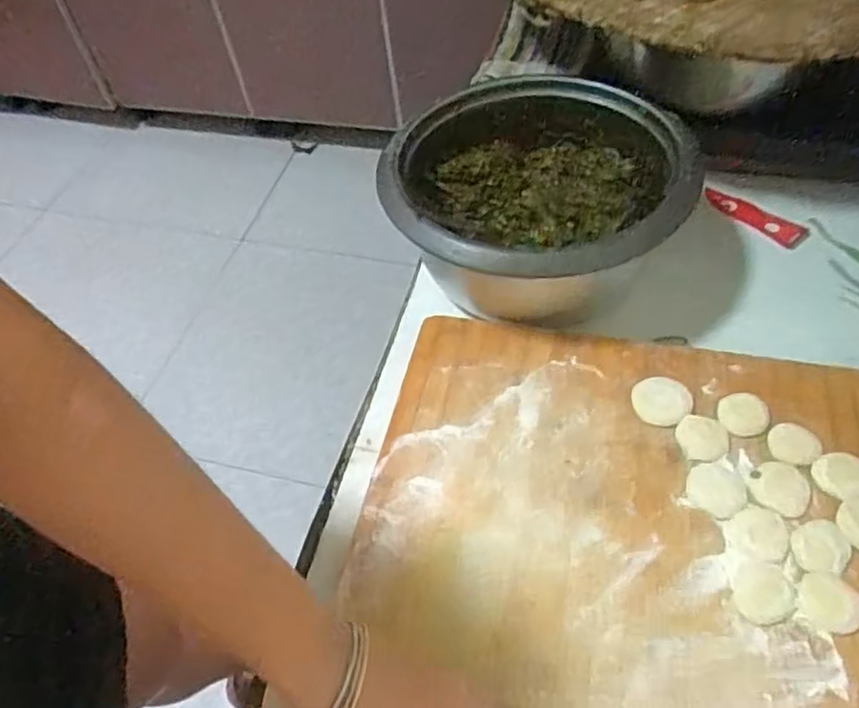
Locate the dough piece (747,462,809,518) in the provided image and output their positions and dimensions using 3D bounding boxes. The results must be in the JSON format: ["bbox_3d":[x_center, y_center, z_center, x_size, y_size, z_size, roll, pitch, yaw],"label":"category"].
[{"bbox_3d":[0.233,0.089,0.459,0.036,0.004,0.037,-2,53,3],"label":"dough piece"}]

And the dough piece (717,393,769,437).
[{"bbox_3d":[0.224,0.043,0.494,0.033,0.005,0.035,-2,53,3],"label":"dough piece"}]

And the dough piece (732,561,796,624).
[{"bbox_3d":[0.203,0.145,0.421,0.037,0.014,0.034,-2,53,3],"label":"dough piece"}]

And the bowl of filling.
[{"bbox_3d":[0.086,-0.133,0.600,0.228,0.116,0.233,-2,53,3],"label":"bowl of filling"}]

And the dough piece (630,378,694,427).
[{"bbox_3d":[0.170,0.034,0.507,0.039,0.007,0.041,-2,53,3],"label":"dough piece"}]

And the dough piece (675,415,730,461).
[{"bbox_3d":[0.192,0.060,0.487,0.034,0.006,0.034,-2,53,3],"label":"dough piece"}]

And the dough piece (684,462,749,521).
[{"bbox_3d":[0.193,0.091,0.465,0.037,0.005,0.037,-2,53,3],"label":"dough piece"}]

